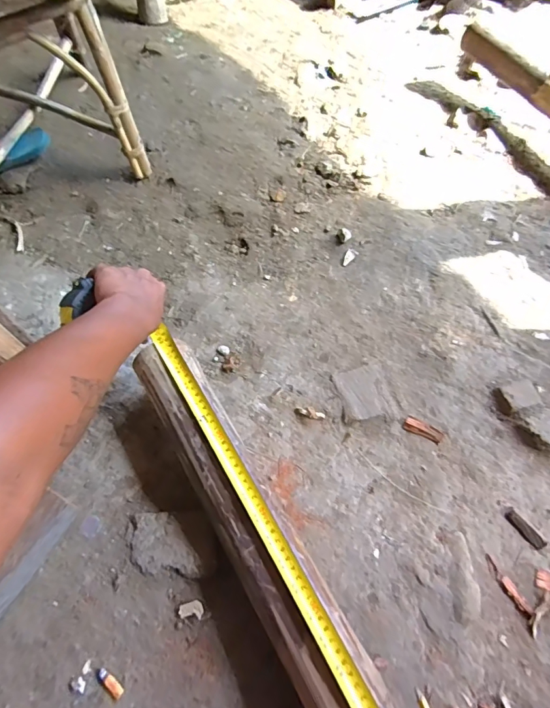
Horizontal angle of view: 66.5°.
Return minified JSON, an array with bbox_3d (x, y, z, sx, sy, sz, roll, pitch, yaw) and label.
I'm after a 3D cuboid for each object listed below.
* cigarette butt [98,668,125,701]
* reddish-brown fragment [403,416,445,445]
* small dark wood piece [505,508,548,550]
[{"bbox_3d":[-0.176,0.352,0.449,0.033,0.005,0.012,36,67,17],"label":"cigarette butt"},{"bbox_3d":[0.212,0.108,0.594,0.055,0.012,0.018,23,63,11],"label":"reddish-brown fragment"},{"bbox_3d":[0.318,0.223,0.533,0.017,0.013,0.056,-41,69,-20],"label":"small dark wood piece"}]

